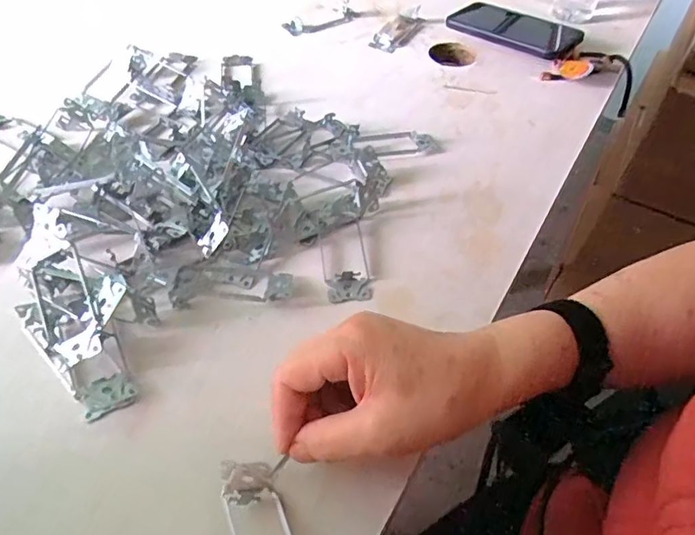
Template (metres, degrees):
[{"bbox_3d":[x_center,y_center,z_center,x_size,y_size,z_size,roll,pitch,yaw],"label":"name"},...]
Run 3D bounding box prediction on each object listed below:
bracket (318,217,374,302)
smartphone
[{"bbox_3d":[-0.002,-0.009,0.430,0.039,0.011,0.084,-5,52,-7],"label":"bracket"},{"bbox_3d":[0.216,-0.313,0.676,0.167,0.010,0.079,32,66,28],"label":"smartphone"}]

